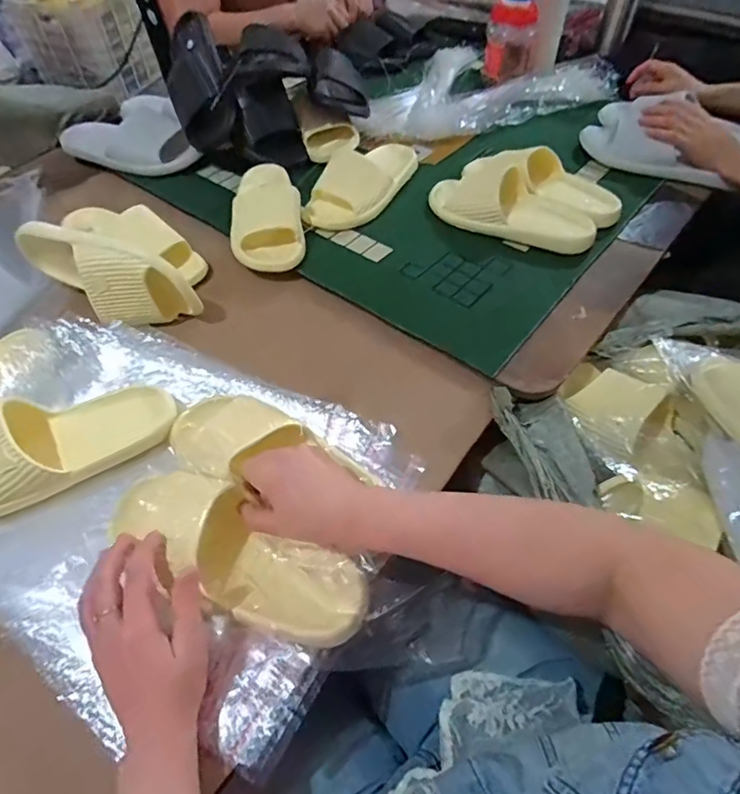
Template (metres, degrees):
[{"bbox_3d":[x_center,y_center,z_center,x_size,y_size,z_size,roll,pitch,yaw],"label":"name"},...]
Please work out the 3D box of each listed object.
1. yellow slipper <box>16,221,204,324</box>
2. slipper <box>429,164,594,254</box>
[{"bbox_3d":[-0.342,-0.151,0.638,0.239,0.081,0.068,19,57,15],"label":"yellow slipper"},{"bbox_3d":[0.204,-0.292,0.739,0.258,0.063,0.100,28,60,20],"label":"slipper"}]

